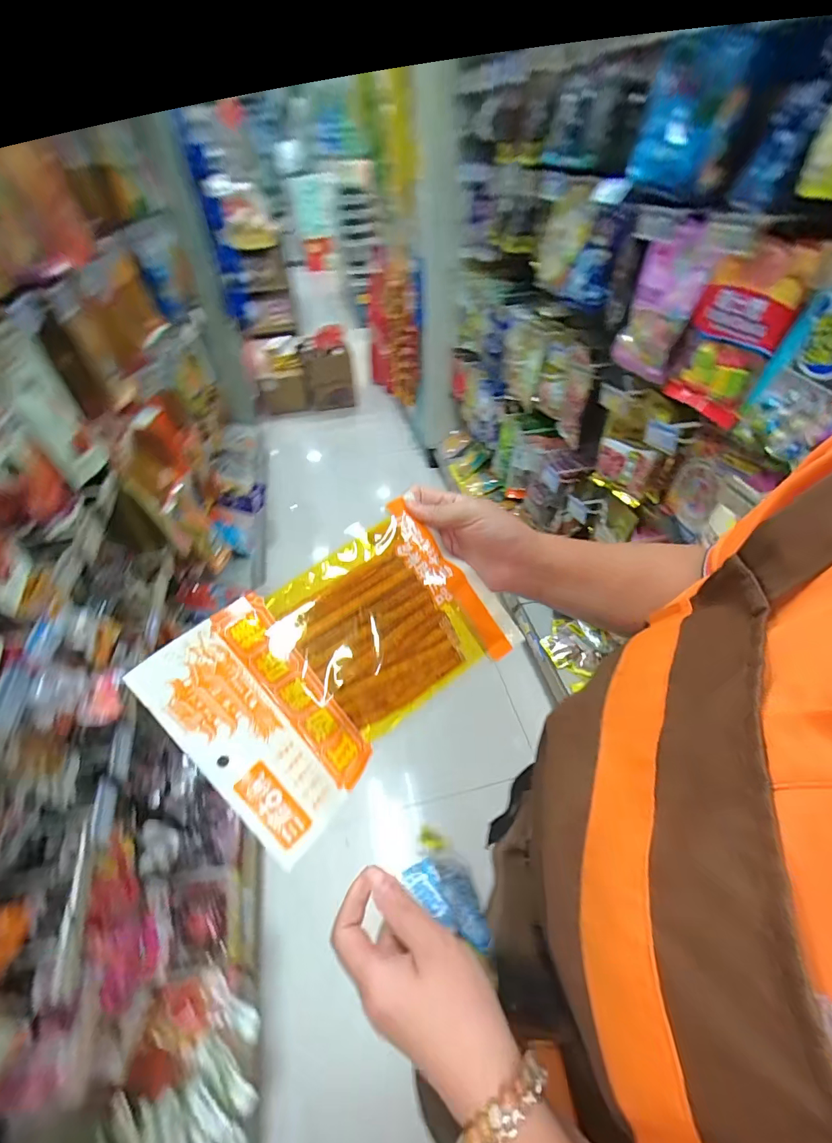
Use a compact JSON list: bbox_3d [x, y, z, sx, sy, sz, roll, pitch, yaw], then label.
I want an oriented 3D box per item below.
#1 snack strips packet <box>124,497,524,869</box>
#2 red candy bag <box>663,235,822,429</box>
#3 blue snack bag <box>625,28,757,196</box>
[{"bbox_3d":[-0.052,0.065,0.341,0.248,0.026,0.167,-38,96,-20],"label":"snack strips packet"},{"bbox_3d":[0.517,-0.394,0.707,0.056,0.249,0.179,-10,45,-13],"label":"red candy bag"},{"bbox_3d":[0.461,-0.784,0.736,0.063,0.182,0.215,-9,50,-20],"label":"blue snack bag"}]

